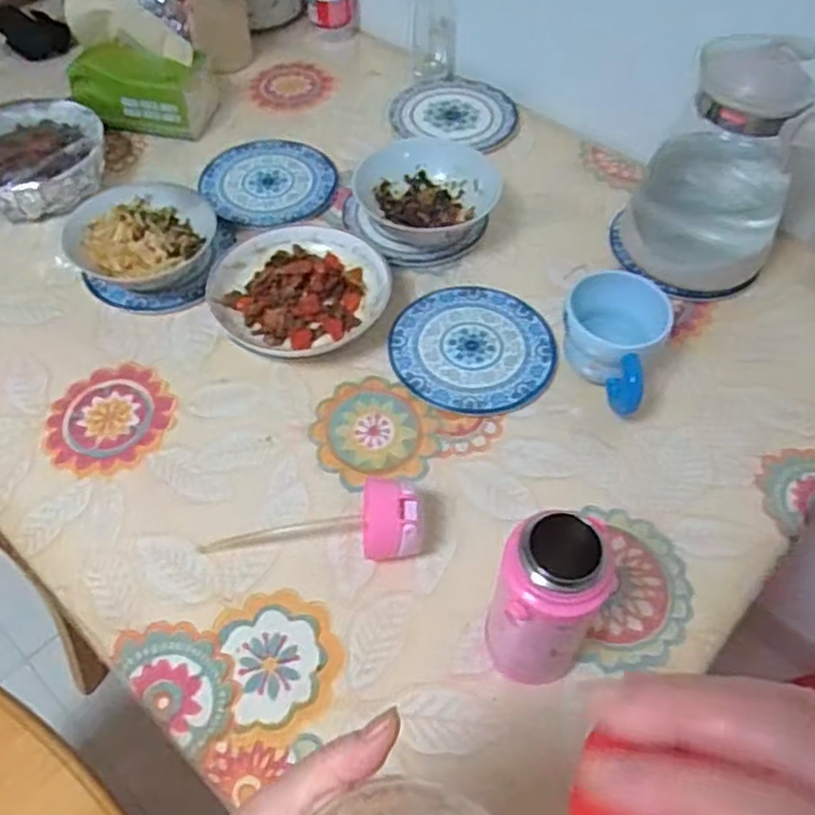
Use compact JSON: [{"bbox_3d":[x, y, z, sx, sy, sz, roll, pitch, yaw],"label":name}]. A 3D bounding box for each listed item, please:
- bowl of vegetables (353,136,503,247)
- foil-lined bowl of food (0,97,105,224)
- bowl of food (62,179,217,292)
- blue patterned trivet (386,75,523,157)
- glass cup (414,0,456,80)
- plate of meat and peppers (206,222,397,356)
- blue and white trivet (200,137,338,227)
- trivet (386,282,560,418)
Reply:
[{"bbox_3d":[0.024,-0.235,0.819,0.144,0.070,0.132,0,54,0],"label":"bowl of vegetables"},{"bbox_3d":[-0.445,-0.293,0.867,0.171,0.062,0.179,0,54,0],"label":"foil-lined bowl of food"},{"bbox_3d":[-0.281,-0.179,0.784,0.139,0.060,0.141,0,54,0],"label":"bowl of food"},{"bbox_3d":[0.066,-0.398,0.980,0.165,0.009,0.148,13,55,9],"label":"blue patterned trivet"},{"bbox_3d":[0.038,-0.513,1.010,0.059,0.089,0.059,0,54,0],"label":"glass cup"},{"bbox_3d":[-0.110,-0.125,0.761,0.175,0.035,0.167,0,54,0],"label":"plate of meat and peppers"},{"bbox_3d":[-0.168,-0.279,0.892,0.154,0.009,0.159,-9,54,-7],"label":"blue and white trivet"},{"bbox_3d":[0.067,-0.060,0.734,0.159,0.010,0.155,0,54,0],"label":"trivet"}]

